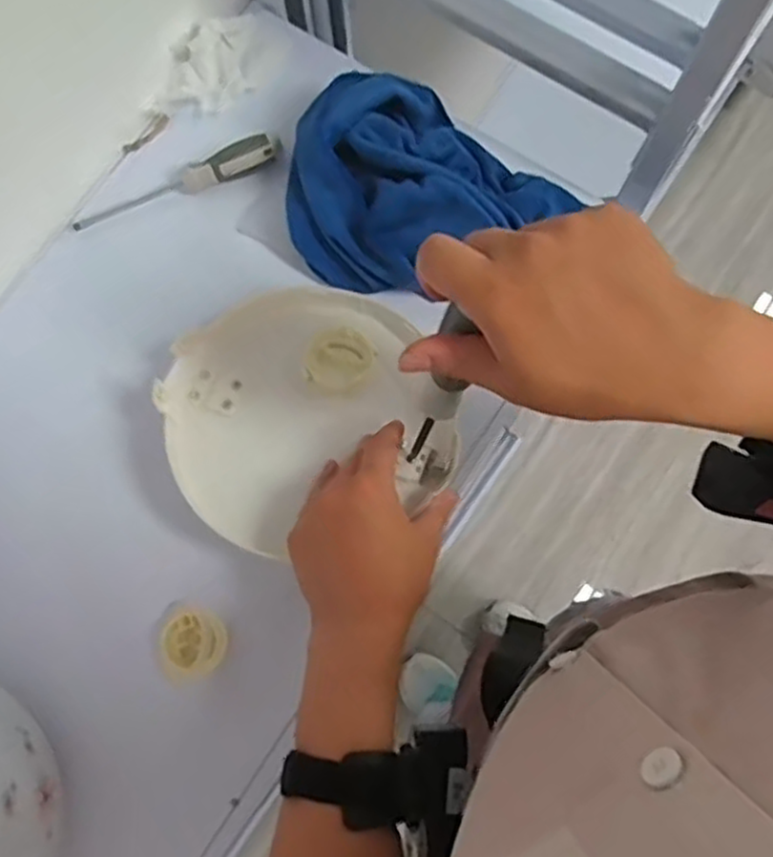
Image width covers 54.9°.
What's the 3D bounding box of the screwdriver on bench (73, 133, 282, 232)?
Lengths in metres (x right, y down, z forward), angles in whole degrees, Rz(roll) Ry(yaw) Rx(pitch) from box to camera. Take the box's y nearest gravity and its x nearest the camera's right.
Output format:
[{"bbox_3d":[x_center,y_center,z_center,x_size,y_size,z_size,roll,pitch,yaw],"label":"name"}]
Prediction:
[{"bbox_3d":[-0.177,-0.211,0.625,0.181,0.028,0.024,-19,77,-5],"label":"screwdriver on bench"}]

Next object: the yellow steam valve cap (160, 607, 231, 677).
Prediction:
[{"bbox_3d":[-0.140,0.157,0.545,0.046,0.022,0.045,0,76,-1],"label":"yellow steam valve cap"}]

